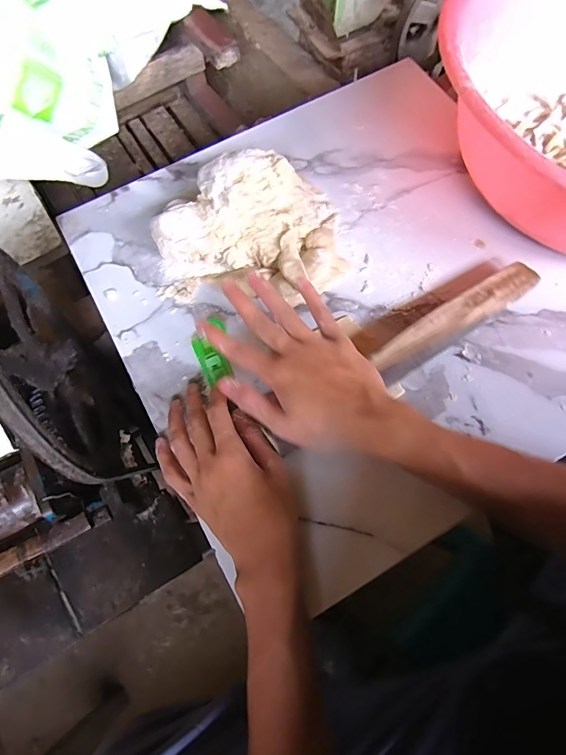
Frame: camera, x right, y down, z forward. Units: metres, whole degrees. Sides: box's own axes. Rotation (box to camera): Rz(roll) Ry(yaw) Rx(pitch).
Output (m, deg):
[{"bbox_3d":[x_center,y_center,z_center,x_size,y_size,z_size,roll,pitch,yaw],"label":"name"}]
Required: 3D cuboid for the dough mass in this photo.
[{"bbox_3d":[-0.035,-0.157,0.422,0.195,0.053,0.164,-2,69,0],"label":"dough mass"}]

